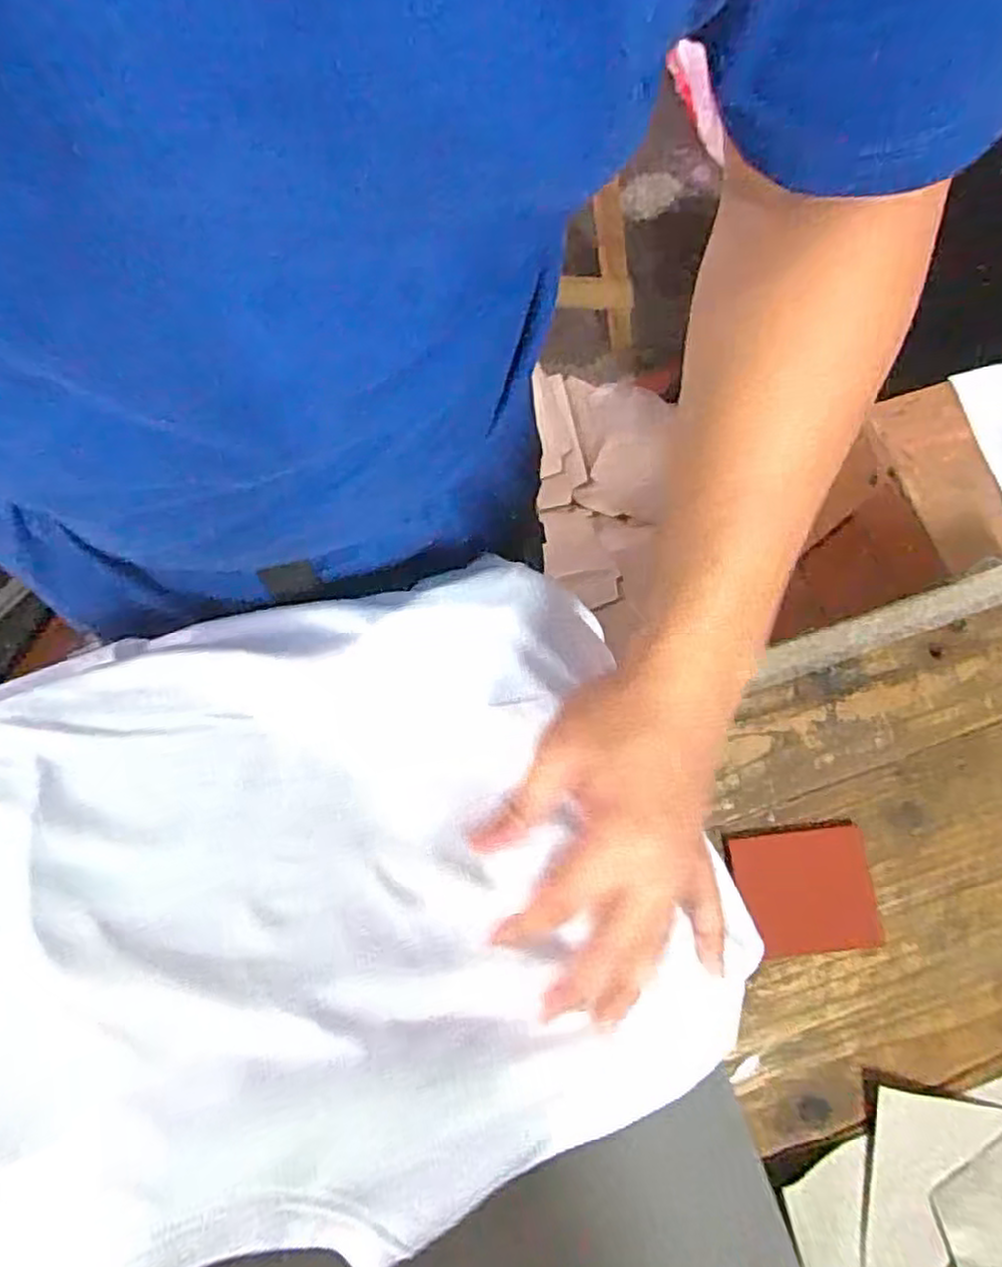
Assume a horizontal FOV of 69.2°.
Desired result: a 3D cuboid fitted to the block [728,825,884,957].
[{"bbox_3d":[0.201,0.169,0.480,0.086,0.006,0.075,-6,72,-3],"label":"block"}]

